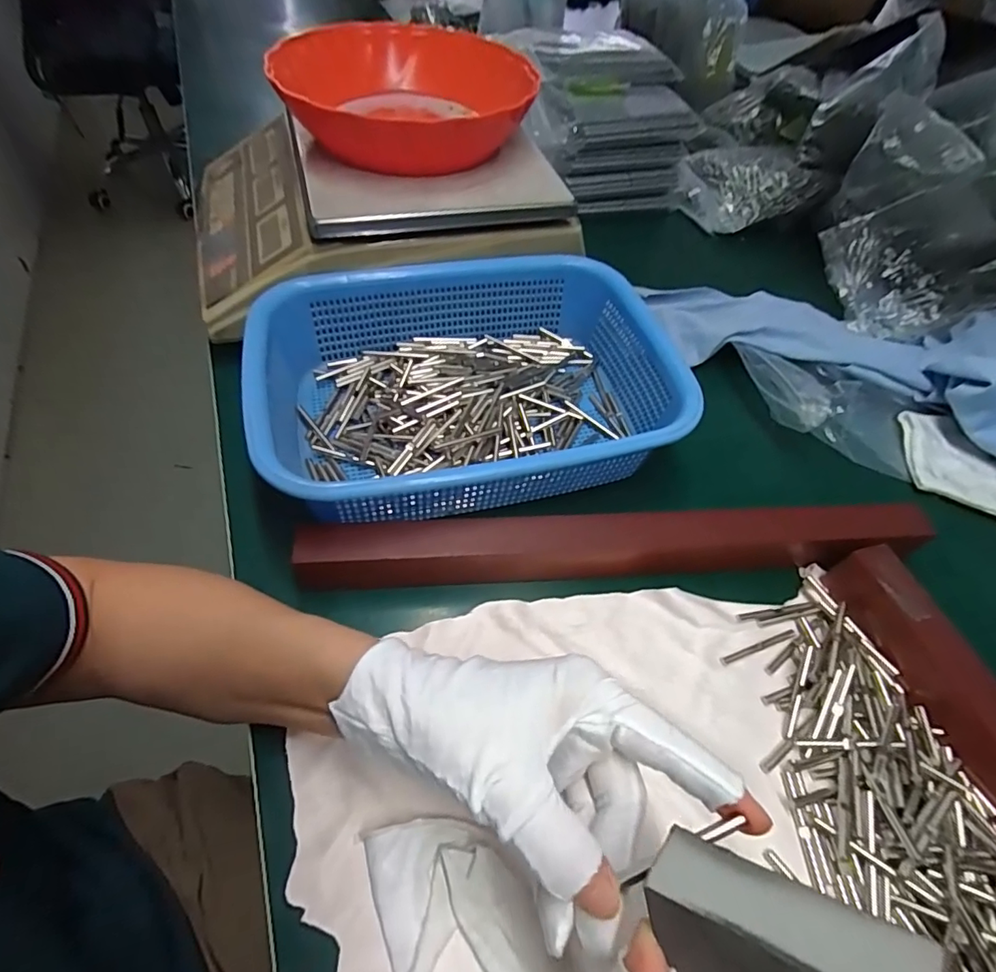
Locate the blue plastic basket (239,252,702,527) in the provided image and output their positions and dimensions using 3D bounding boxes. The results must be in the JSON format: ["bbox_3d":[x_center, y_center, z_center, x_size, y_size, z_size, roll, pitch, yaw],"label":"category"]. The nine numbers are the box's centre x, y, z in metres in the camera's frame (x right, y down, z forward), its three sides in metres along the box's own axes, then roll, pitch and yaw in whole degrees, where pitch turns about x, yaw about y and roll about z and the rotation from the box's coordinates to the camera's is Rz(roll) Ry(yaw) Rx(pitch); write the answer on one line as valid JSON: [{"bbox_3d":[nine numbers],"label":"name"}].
[{"bbox_3d":[-0.017,-0.072,0.381,0.286,0.073,0.208,-13,57,-12],"label":"blue plastic basket"}]

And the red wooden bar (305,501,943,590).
[{"bbox_3d":[0.079,0.038,0.327,0.386,0.040,0.032,-2,56,-5],"label":"red wooden bar"}]

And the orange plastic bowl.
[{"bbox_3d":[-0.073,-0.322,0.436,0.202,0.053,0.188,2,55,-3],"label":"orange plastic bowl"}]

